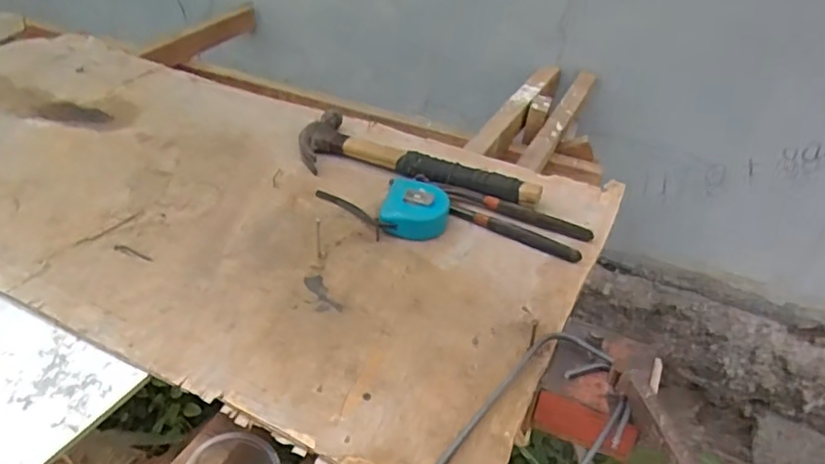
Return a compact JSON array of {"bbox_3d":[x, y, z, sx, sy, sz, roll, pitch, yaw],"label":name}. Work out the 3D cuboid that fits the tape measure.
[{"bbox_3d":[0.005,-0.028,0.737,0.078,0.040,0.075,9,40,6],"label":"tape measure"}]

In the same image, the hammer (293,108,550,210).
[{"bbox_3d":[-0.009,-0.081,0.805,0.332,0.025,0.114,25,44,23],"label":"hammer"}]

